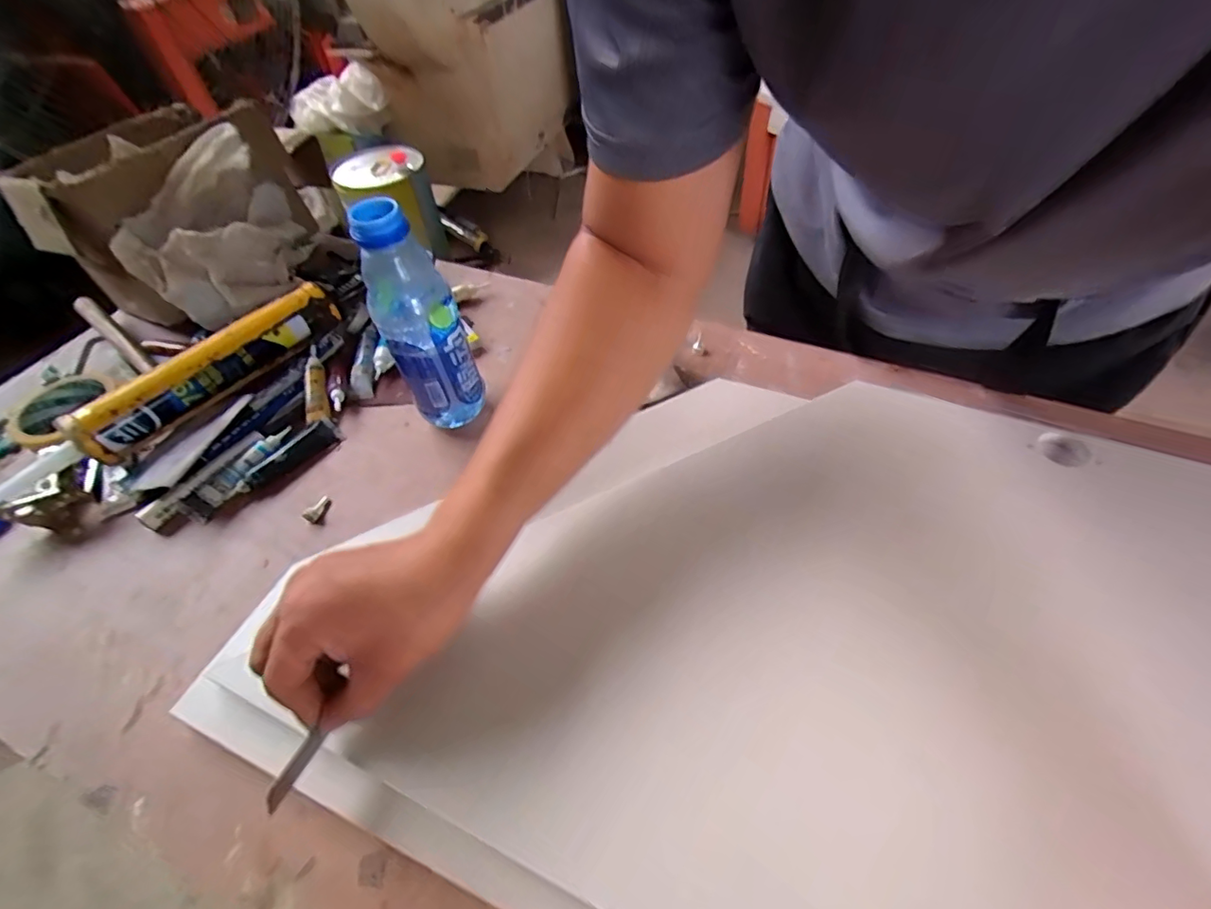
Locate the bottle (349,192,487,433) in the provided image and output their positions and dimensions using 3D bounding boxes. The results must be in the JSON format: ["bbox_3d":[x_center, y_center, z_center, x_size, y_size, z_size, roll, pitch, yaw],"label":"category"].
[{"bbox_3d":[-0.156,-0.104,0.459,0.066,0.202,0.055,-23,54,-15],"label":"bottle"}]

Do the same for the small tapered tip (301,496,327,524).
[{"bbox_3d":[-0.252,0.046,0.468,0.010,0.010,0.028,4,50,7],"label":"small tapered tip"}]

